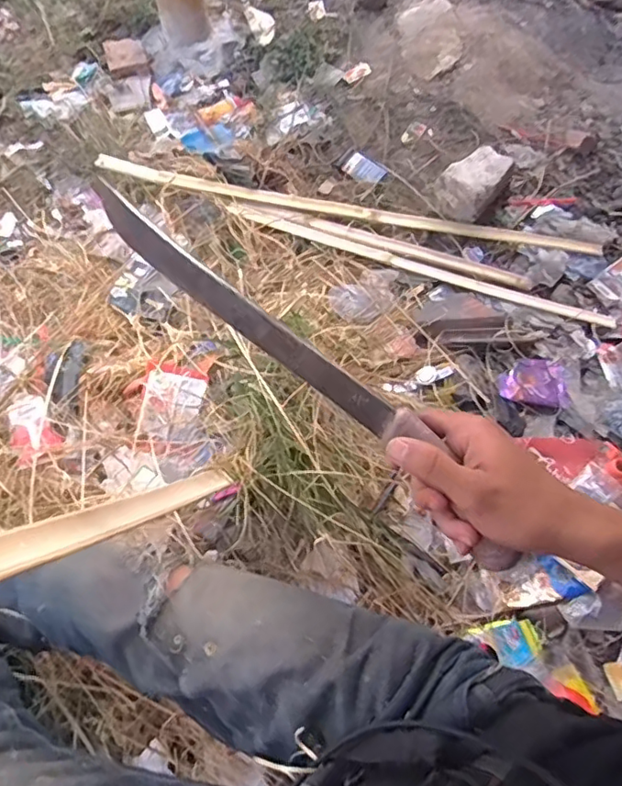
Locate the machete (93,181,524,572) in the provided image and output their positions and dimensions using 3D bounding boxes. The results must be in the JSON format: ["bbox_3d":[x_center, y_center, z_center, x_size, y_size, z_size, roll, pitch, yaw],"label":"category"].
[{"bbox_3d":[-0.012,-0.022,0.414,0.399,0.033,0.033,40,70,10],"label":"machete"}]

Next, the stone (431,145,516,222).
[{"bbox_3d":[0.335,-0.439,1.182,0.119,0.084,0.161,31,68,11],"label":"stone"}]

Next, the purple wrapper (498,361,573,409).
[{"bbox_3d":[0.395,-0.024,1.014,0.133,0.035,0.093,1,65,-2],"label":"purple wrapper"}]

